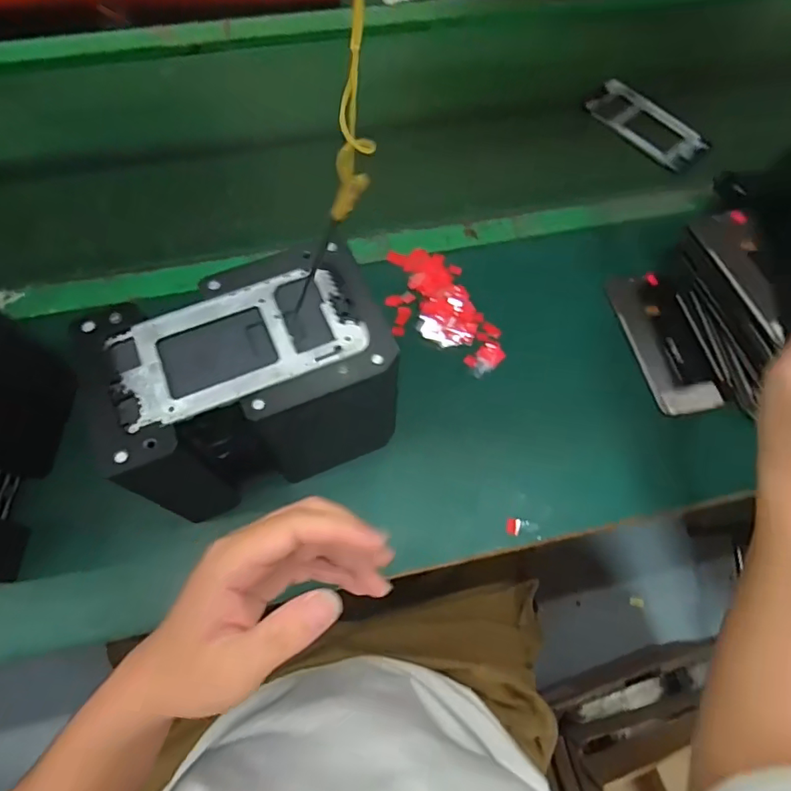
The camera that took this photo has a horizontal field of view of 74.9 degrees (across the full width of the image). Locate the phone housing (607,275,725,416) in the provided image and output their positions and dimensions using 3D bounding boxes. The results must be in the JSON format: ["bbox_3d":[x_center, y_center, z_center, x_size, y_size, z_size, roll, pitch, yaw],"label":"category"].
[{"bbox_3d":[0.267,-0.055,0.510,0.068,0.009,0.151,-11,69,-7],"label":"phone housing"}]

